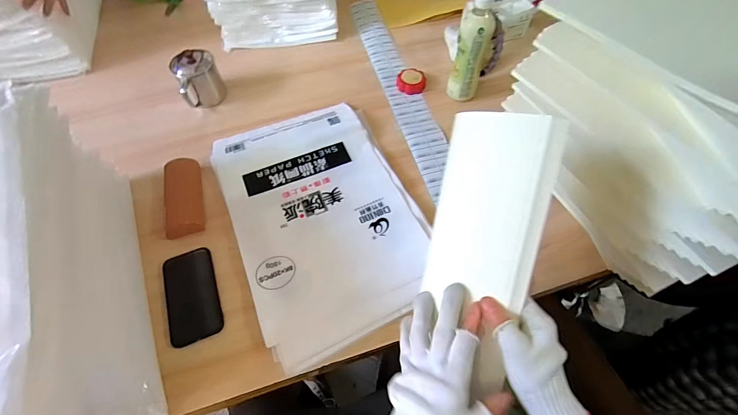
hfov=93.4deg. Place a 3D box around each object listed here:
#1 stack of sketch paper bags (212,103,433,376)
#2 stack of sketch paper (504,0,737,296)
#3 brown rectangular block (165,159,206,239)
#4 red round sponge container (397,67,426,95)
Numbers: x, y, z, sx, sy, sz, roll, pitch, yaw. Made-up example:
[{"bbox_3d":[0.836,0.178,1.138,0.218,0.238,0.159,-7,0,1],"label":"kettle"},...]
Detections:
[{"bbox_3d":[-0.083,-0.003,0.628,0.307,0.022,0.467,-21,60,-12],"label":"stack of sketch paper bags"},{"bbox_3d":[0.387,-0.115,0.475,0.179,0.277,0.378,-23,61,-13],"label":"stack of sketch paper"},{"bbox_3d":[-0.344,-0.024,0.644,0.058,0.024,0.167,-14,59,-8],"label":"brown rectangular block"},{"bbox_3d":[0.101,-0.298,0.818,0.066,0.033,0.066,0,58,1],"label":"red round sponge container"}]

